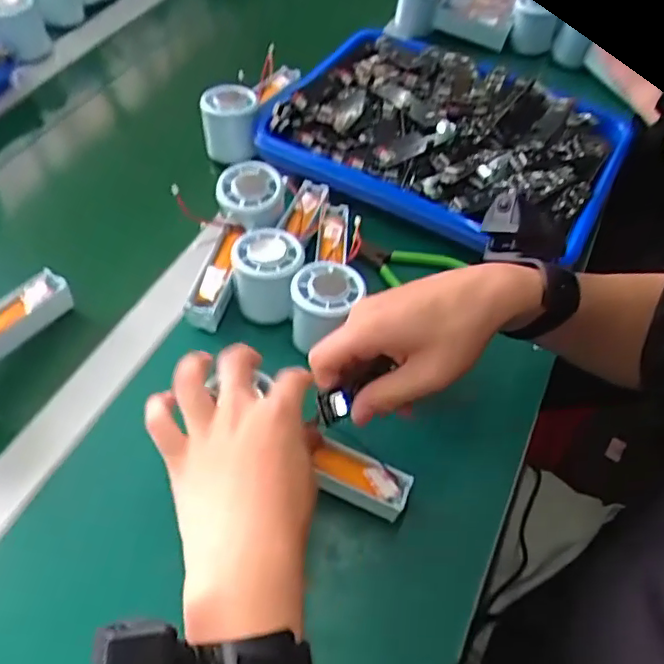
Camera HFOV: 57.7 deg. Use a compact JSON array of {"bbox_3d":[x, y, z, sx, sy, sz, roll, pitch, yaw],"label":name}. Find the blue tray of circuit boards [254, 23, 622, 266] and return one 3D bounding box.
[{"bbox_3d":[0.118,-0.204,0.612,0.341,0.055,0.269,25,56,17],"label":"blue tray of circuit boards"}]

